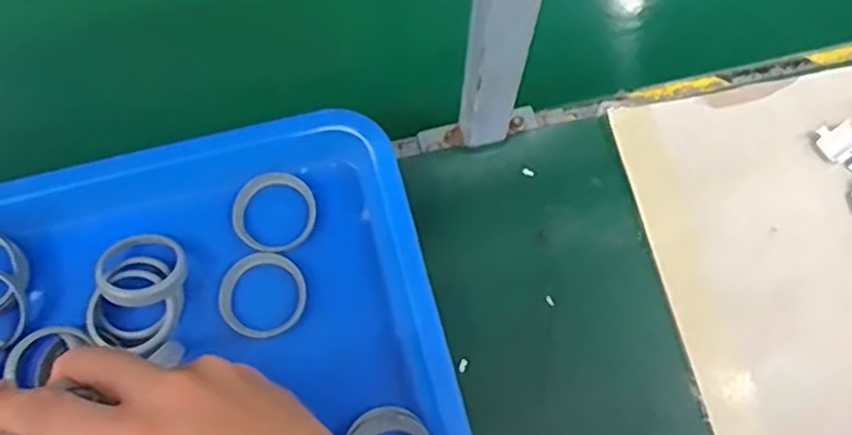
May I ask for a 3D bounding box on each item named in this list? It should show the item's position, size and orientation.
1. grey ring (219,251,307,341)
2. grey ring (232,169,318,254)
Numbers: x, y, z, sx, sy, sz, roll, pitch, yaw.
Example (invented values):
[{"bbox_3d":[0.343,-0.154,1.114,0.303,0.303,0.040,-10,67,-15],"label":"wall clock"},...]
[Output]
[{"bbox_3d":[-0.116,0.055,0.491,0.059,0.014,0.060,0,73,0],"label":"grey ring"},{"bbox_3d":[-0.110,-0.003,0.510,0.058,0.014,0.058,0,73,0],"label":"grey ring"}]

